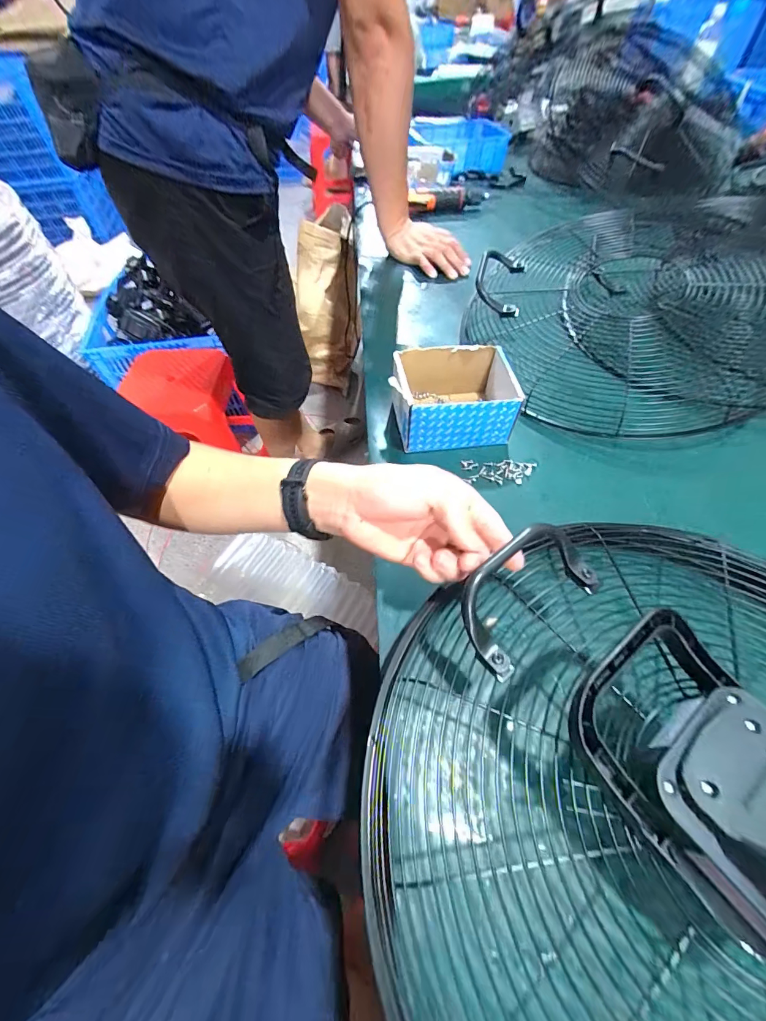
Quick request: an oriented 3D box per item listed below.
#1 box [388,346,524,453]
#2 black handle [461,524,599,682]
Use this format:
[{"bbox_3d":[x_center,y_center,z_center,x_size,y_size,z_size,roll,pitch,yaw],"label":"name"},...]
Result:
[{"bbox_3d":[0.084,-0.141,0.471,0.140,0.073,0.106,-6,56,-1],"label":"box"},{"bbox_3d":[0.103,0.061,0.283,0.111,0.023,0.067,-34,90,-18],"label":"black handle"}]

